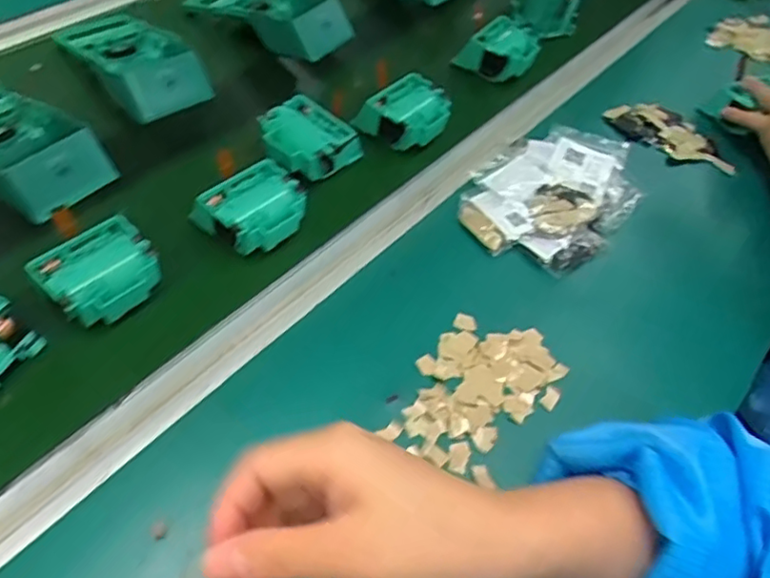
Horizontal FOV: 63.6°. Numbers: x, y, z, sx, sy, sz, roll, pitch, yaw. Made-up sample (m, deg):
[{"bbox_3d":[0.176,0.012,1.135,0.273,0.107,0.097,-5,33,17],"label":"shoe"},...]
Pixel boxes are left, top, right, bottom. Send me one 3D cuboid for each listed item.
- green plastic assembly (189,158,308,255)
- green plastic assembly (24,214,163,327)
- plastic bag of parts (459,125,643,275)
[{"bbox_3d":[-0.107,-0.065,0.516,0.083,0.034,0.069,-34,62,-25],"label":"green plastic assembly"},{"bbox_3d":[-0.210,-0.013,0.459,0.064,0.027,0.075,37,59,21],"label":"green plastic assembly"},{"bbox_3d":[0.164,-0.092,0.600,0.128,0.030,0.198,35,58,20],"label":"plastic bag of parts"}]

